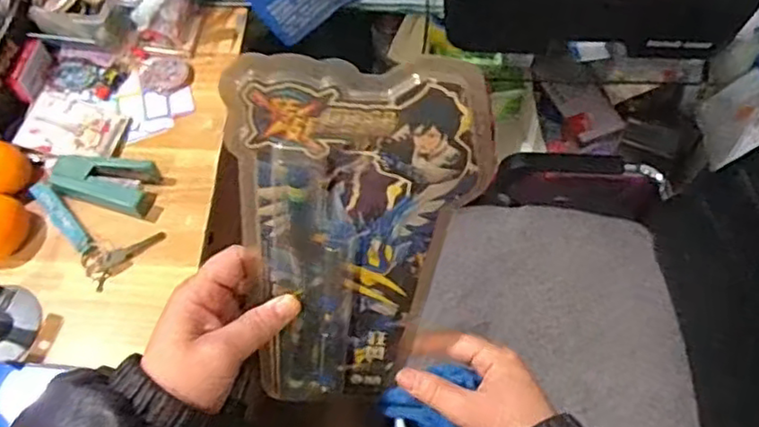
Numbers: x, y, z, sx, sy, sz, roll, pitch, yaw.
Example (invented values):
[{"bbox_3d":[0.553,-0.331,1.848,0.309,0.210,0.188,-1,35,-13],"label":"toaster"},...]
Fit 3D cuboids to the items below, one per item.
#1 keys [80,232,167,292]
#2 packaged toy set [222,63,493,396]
[{"bbox_3d":[-0.275,0.037,0.676,0.041,0.013,0.084,38,68,19],"label":"keys"},{"bbox_3d":[-0.012,0.028,0.400,0.139,0.260,0.018,-1,35,-4],"label":"packaged toy set"}]

